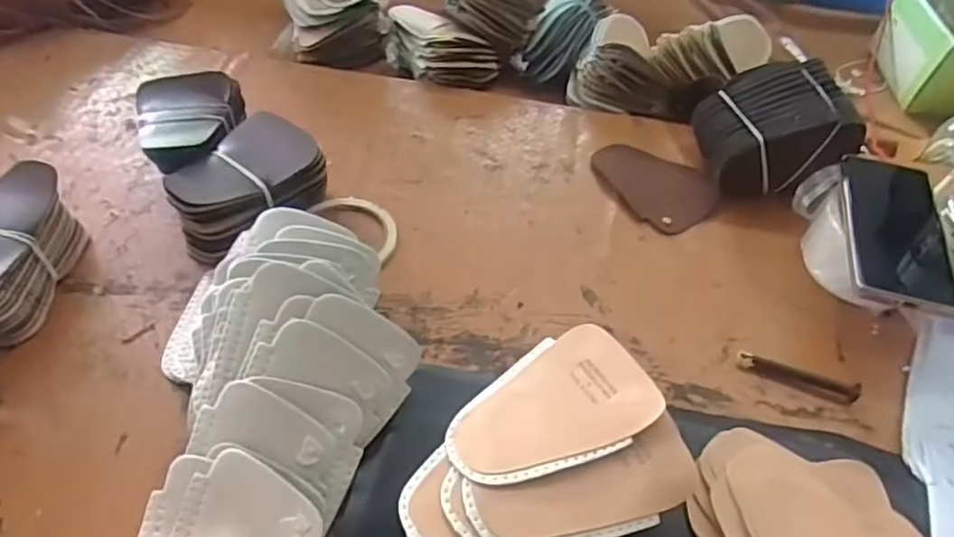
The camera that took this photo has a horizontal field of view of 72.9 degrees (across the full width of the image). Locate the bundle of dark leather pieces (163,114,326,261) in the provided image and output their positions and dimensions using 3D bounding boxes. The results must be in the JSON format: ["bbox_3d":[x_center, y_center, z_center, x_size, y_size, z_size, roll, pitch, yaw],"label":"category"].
[{"bbox_3d":[-0.202,-0.071,0.561,0.089,0.059,0.125,32,54,23],"label":"bundle of dark leather pieces"}]

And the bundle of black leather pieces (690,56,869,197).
[{"bbox_3d":[0.281,-0.133,0.623,0.120,0.092,0.114,-2,48,-4],"label":"bundle of black leather pieces"}]

